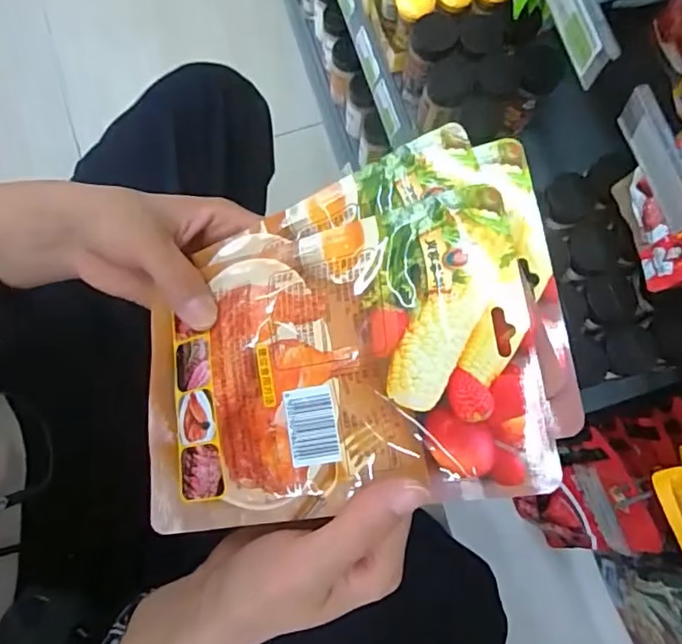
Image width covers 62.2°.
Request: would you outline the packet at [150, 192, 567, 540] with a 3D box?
[{"bbox_3d":[-0.010,0.022,0.248,0.180,0.013,0.118,-12,80,18],"label":"packet"}]

